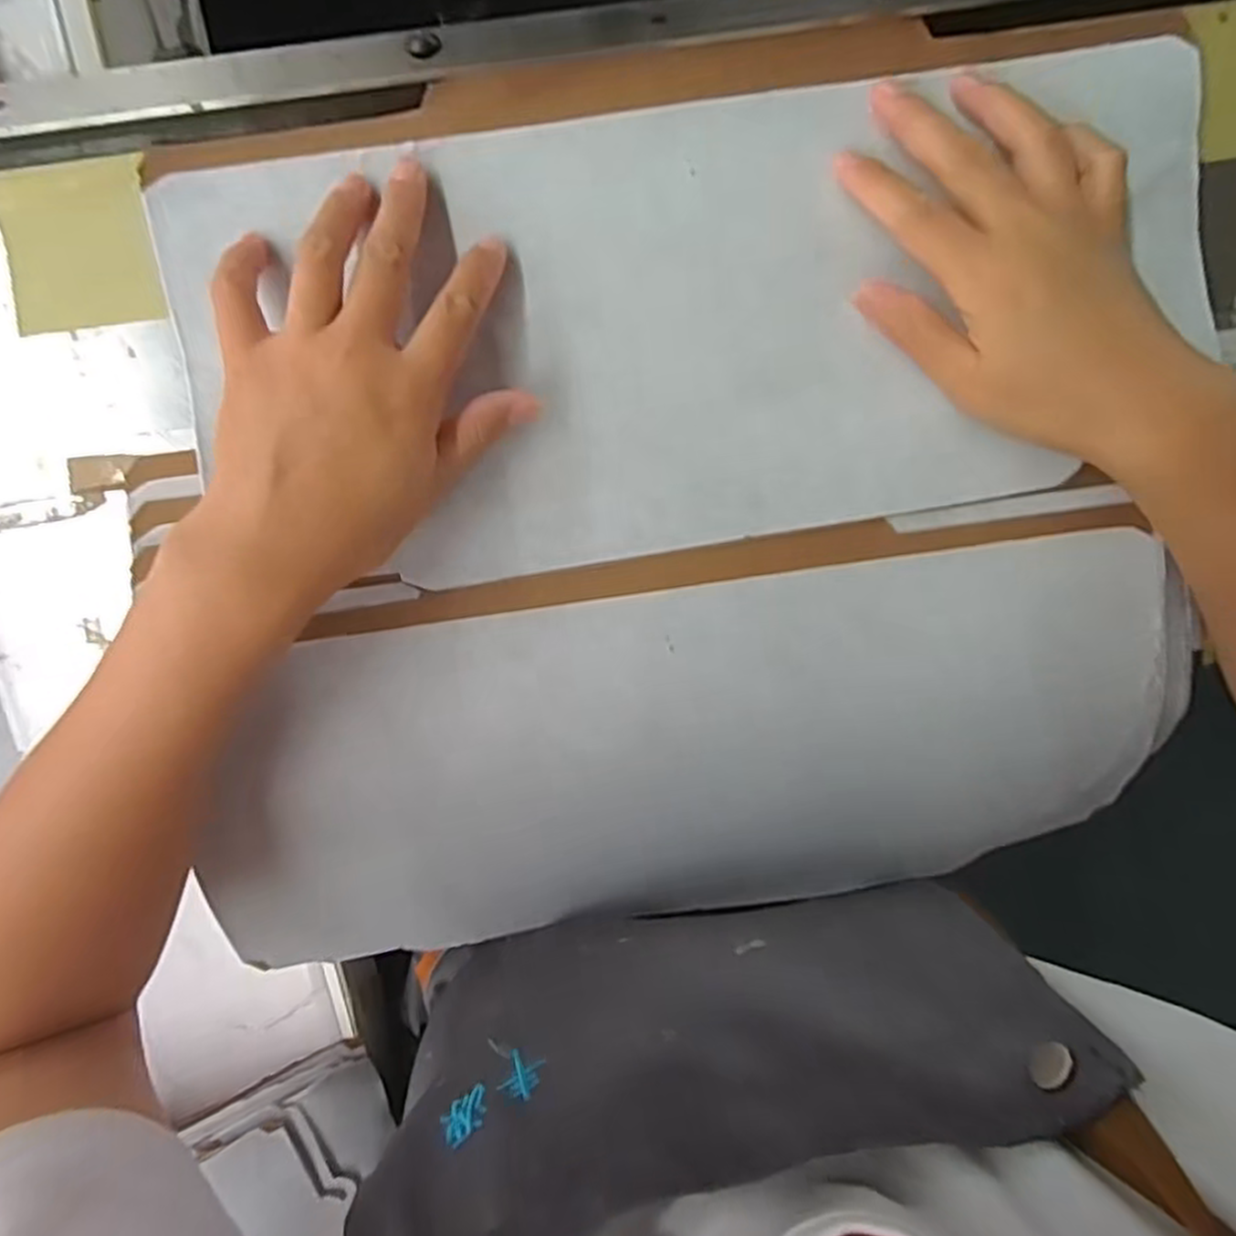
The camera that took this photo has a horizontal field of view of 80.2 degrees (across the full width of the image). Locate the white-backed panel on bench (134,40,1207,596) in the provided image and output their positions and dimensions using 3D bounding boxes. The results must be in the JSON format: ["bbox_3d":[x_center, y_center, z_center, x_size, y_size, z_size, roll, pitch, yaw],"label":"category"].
[{"bbox_3d":[0.039,-0.119,0.303,0.418,0.011,0.171,-10,95,-2],"label":"white-backed panel on bench"}]

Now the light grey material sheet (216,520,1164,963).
[{"bbox_3d":[0.035,0.063,0.333,0.416,0.036,0.151,-8,95,-2],"label":"light grey material sheet"}]

